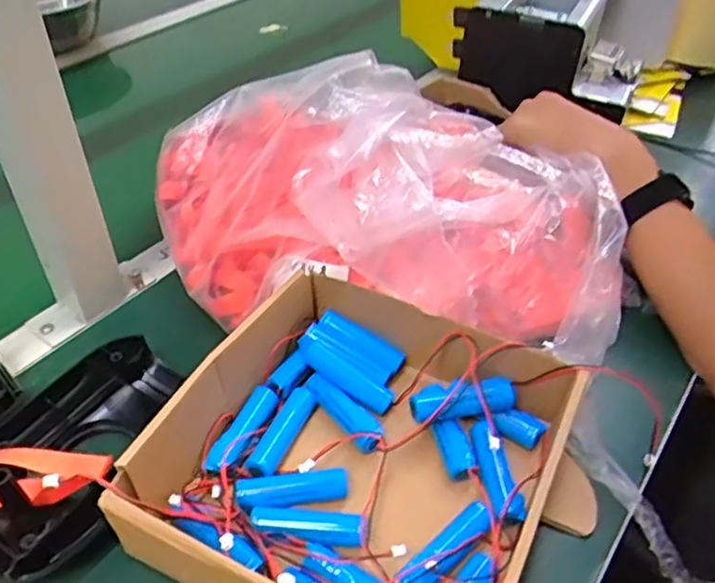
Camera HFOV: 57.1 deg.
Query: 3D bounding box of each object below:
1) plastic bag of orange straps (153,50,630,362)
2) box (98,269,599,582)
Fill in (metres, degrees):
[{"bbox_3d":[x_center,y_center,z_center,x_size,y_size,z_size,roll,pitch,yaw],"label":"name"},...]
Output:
[{"bbox_3d":[0.019,-0.086,0.515,0.374,0.130,0.222,8,42,7],"label":"plastic bag of orange straps"},{"bbox_3d":[0.012,0.102,0.389,0.239,0.067,0.214,19,45,18],"label":"box"}]

